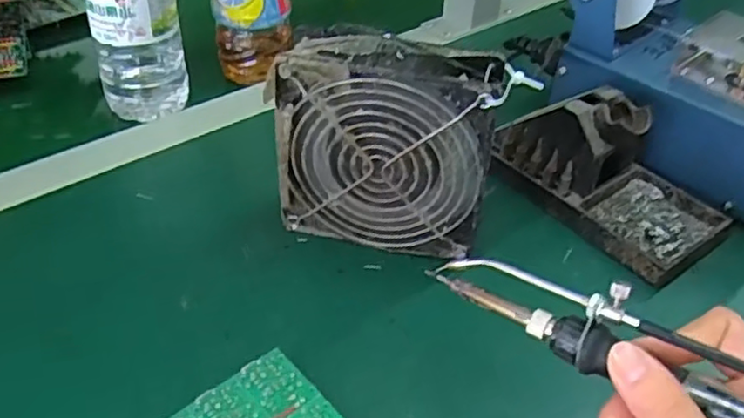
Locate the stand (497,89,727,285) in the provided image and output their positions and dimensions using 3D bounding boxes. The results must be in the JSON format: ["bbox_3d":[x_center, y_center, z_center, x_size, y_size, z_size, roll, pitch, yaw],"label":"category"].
[{"bbox_3d":[0.156,-0.032,0.434,0.080,0.065,0.147,-25,48,-29],"label":"stand"}]

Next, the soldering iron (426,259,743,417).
[{"bbox_3d":[0.112,0.057,0.263,0.208,0.031,0.023,25,45,33],"label":"soldering iron"}]

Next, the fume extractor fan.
[{"bbox_3d":[0.007,-0.034,0.390,0.118,0.124,0.041,9,41,8],"label":"fume extractor fan"}]

